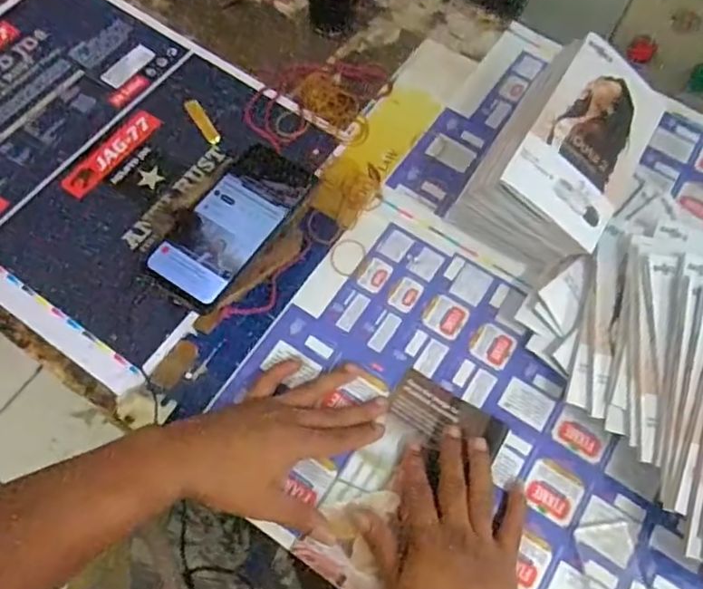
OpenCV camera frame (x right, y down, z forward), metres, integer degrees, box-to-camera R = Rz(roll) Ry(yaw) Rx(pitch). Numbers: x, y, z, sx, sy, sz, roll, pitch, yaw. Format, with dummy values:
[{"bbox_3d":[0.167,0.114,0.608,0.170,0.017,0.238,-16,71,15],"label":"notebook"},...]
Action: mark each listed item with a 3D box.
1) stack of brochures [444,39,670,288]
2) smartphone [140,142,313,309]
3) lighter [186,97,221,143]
[{"bbox_3d":[0.189,-0.118,0.546,0.114,0.115,0.187,30,69,10],"label":"stack of brochures"},{"bbox_3d":[-0.103,-0.065,0.516,0.075,0.013,0.158,33,69,11],"label":"smartphone"},{"bbox_3d":[-0.153,-0.179,0.616,0.015,0.005,0.063,-30,71,-14],"label":"lighter"}]

